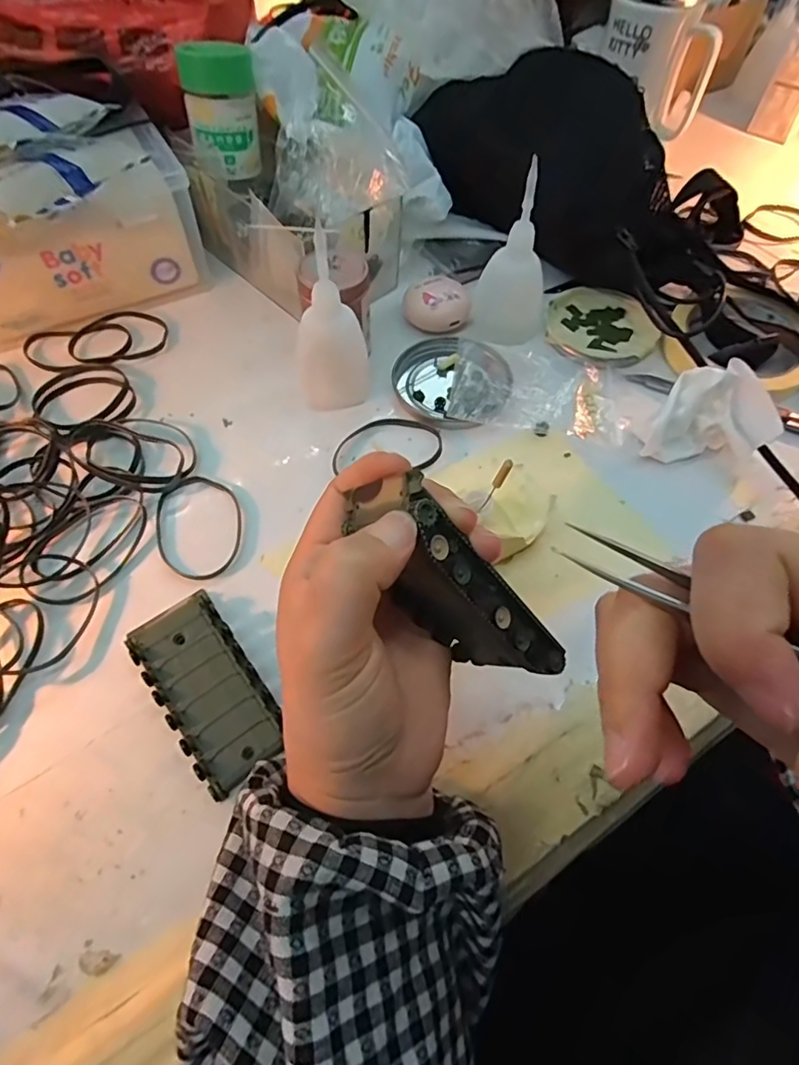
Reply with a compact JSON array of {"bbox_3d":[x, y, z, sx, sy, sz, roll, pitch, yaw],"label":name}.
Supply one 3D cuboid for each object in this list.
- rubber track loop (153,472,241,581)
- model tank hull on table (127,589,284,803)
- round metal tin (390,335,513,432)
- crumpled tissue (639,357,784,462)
[{"bbox_3d":[-0.115,-0.004,0.312,0.047,0.005,0.067,-10,61,-8],"label":"rubber track loop"},{"bbox_3d":[-0.092,0.071,0.261,0.043,0.015,0.095,-33,66,-19],"label":"model tank hull on table"},{"bbox_3d":[0.035,-0.103,0.373,0.078,0.010,0.077,24,62,12],"label":"round metal tin"},{"bbox_3d":[0.188,-0.072,0.334,0.070,0.044,0.044,9,60,3],"label":"crumpled tissue"}]

